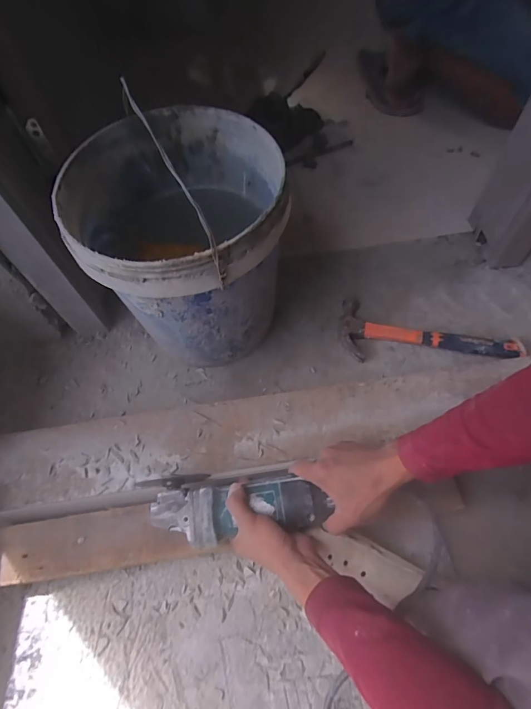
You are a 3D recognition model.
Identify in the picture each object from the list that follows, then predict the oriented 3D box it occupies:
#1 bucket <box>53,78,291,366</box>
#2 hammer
[{"bbox_3d":[-0.115,-0.159,0.611,0.287,0.304,0.300,-8,61,-1],"label":"bucket"},{"bbox_3d":[0.306,-0.040,0.713,0.327,0.030,0.120,4,59,6],"label":"hammer"}]

